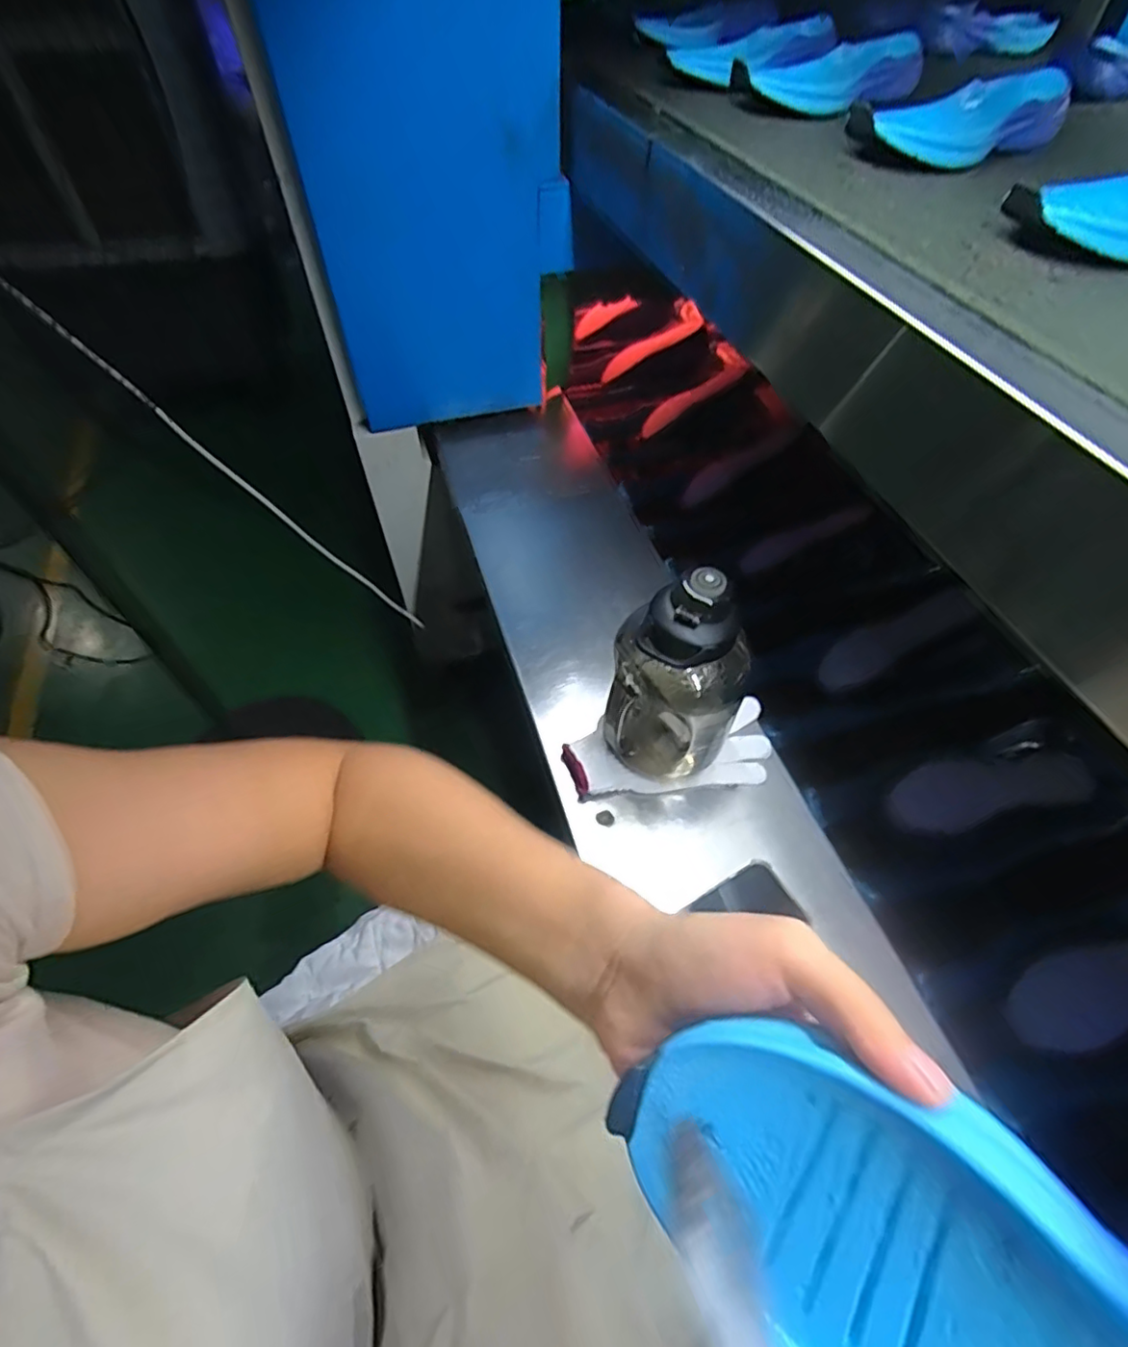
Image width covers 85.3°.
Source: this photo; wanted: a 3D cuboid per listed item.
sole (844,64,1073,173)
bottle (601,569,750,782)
[{"bbox_3d":[0.349,-0.486,0.535,0.211,0.031,0.077,-26,58,-17],"label":"sole"},{"bbox_3d":[0.100,0.016,0.565,0.109,0.220,0.099,37,62,21],"label":"bottle"}]

